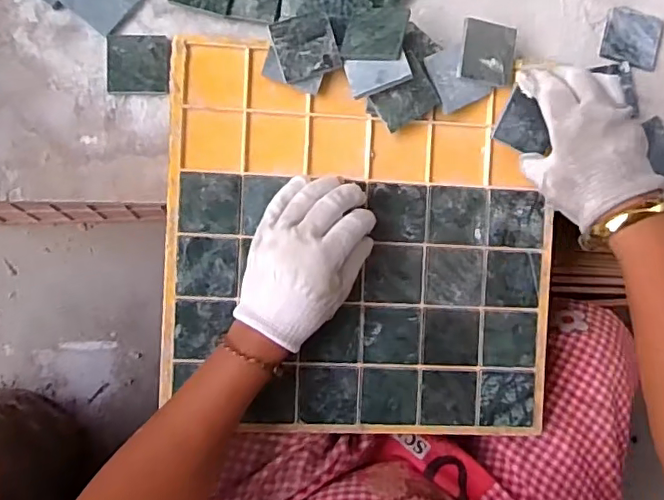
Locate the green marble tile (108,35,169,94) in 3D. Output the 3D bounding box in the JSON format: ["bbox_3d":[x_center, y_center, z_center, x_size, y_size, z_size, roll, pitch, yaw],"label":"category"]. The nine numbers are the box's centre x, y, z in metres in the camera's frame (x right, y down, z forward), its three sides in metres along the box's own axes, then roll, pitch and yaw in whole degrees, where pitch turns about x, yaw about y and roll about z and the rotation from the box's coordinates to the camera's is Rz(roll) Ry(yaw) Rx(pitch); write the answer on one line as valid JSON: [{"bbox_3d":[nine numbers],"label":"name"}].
[{"bbox_3d":[-0.161,-0.154,0.462,0.049,0.004,0.048,-3,86,-5],"label":"green marble tile"}]

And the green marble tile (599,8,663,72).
[{"bbox_3d":[0.270,-0.189,0.503,0.050,0.008,0.051,14,84,-4],"label":"green marble tile"}]

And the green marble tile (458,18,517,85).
[{"bbox_3d":[0.132,-0.167,0.471,0.049,0.006,0.049,7,85,-4],"label":"green marble tile"}]

